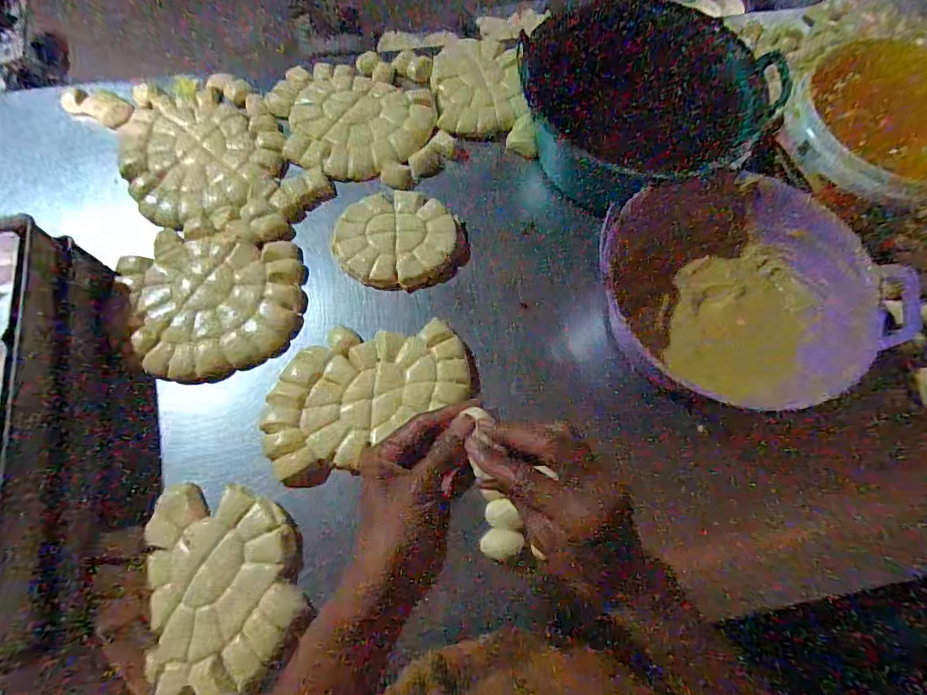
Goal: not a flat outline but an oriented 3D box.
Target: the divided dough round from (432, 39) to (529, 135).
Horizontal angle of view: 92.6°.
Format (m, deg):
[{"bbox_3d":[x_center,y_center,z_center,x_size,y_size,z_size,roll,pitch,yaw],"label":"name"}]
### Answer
[{"bbox_3d":[0.022,-0.411,0.695,0.134,0.021,0.192,-5,70,-4],"label":"divided dough round"}]

